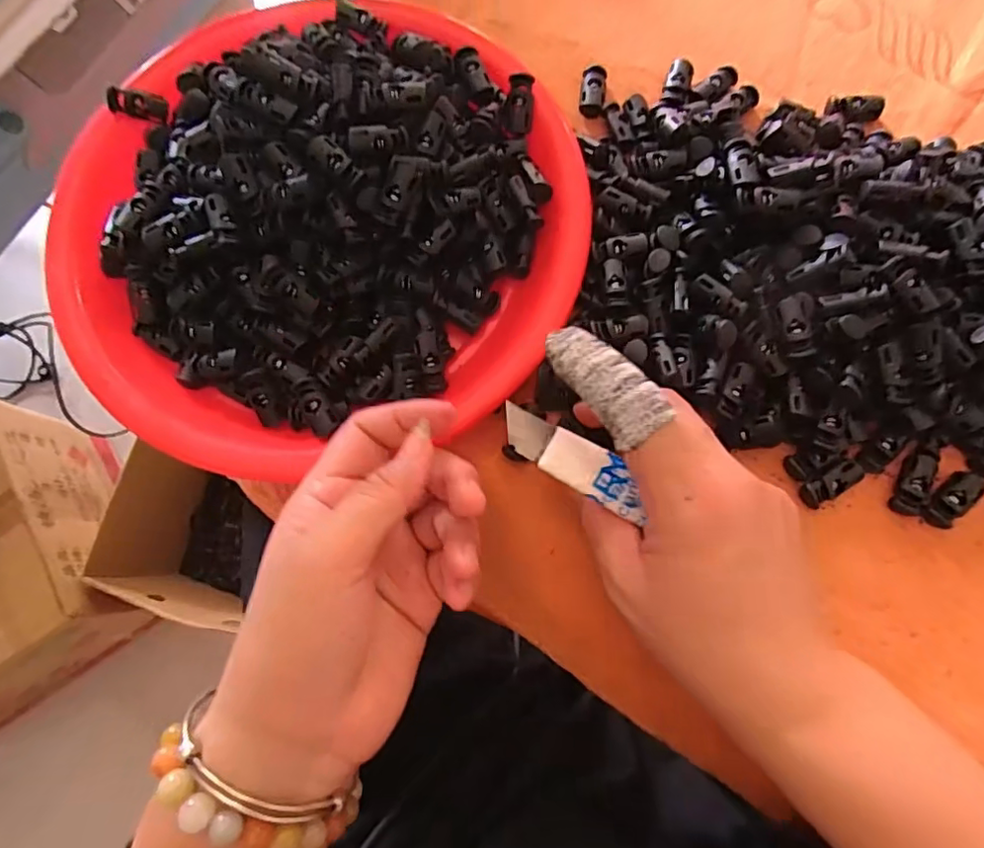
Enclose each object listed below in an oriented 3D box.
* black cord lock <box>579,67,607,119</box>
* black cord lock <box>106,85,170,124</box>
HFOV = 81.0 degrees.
[{"bbox_3d":[0.056,-0.184,0.319,0.013,0.009,0.028,8,77,4],"label":"black cord lock"},{"bbox_3d":[-0.184,-0.166,0.299,0.027,0.008,0.012,-1,74,-30],"label":"black cord lock"}]

